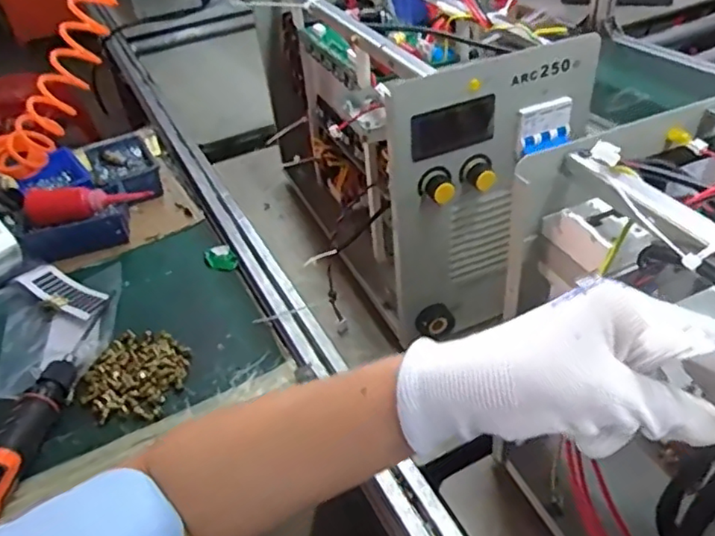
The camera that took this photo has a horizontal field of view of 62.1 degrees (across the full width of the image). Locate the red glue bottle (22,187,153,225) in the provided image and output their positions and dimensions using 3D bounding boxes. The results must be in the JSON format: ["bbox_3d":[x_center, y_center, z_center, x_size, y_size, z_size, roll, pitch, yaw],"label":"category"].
[{"bbox_3d":[-0.387,-0.096,0.845,0.173,0.044,0.050,-8,39,-1],"label":"red glue bottle"}]

